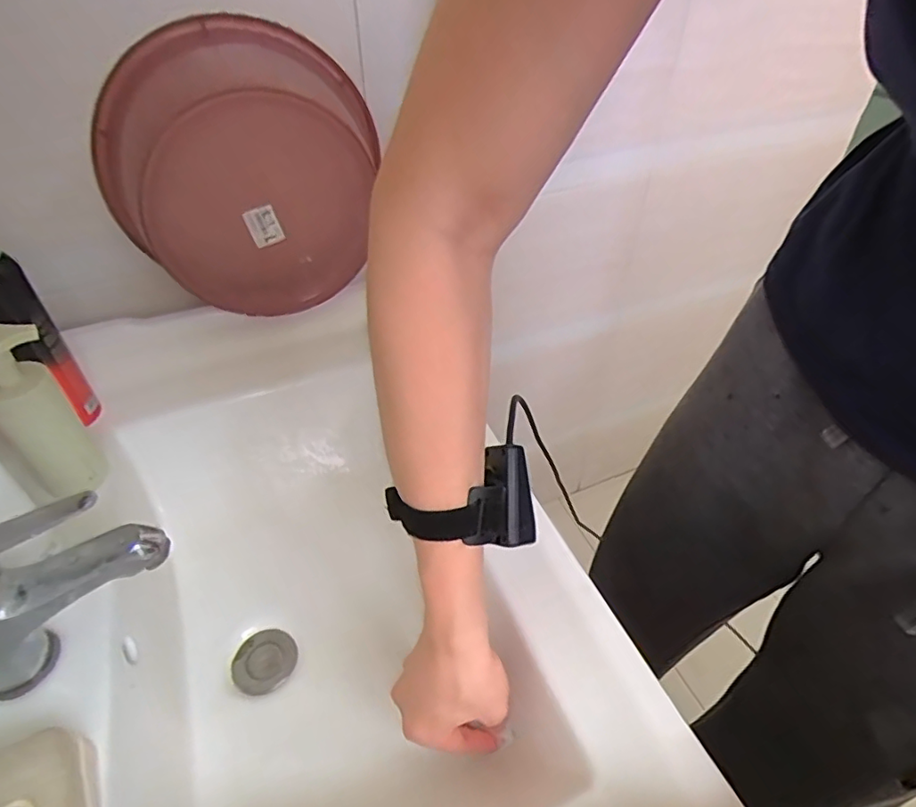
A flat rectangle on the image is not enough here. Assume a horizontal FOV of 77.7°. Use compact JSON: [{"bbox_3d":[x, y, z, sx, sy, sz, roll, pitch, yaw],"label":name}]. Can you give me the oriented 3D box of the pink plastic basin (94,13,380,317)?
[{"bbox_3d":[-0.244,-0.261,0.650,0.314,0.258,0.175,-11,44,-11],"label":"pink plastic basin"}]

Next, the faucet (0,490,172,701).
[{"bbox_3d":[-0.256,0.121,0.373,0.128,0.136,0.042,-18,46,-18],"label":"faucet"}]

